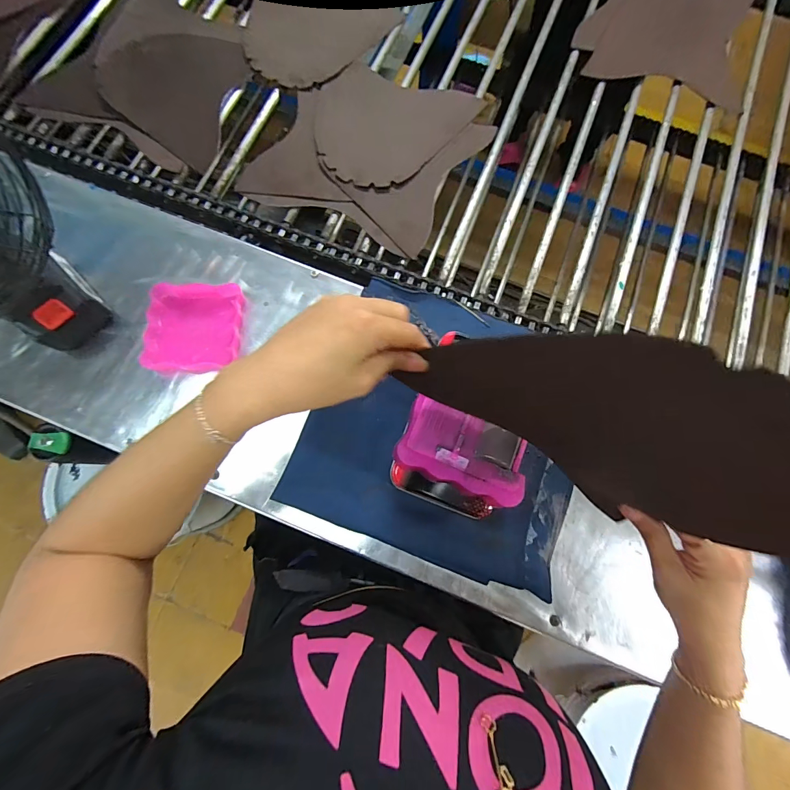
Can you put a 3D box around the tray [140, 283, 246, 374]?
[{"bbox_3d":[-0.243,-0.083,0.457,0.110,0.023,0.107,-1,78,-1],"label":"tray"}]

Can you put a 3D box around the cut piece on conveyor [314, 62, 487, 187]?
[{"bbox_3d":[-0.015,-0.420,0.564,0.198,0.014,0.244,41,80,7],"label":"cut piece on conveyor"}]

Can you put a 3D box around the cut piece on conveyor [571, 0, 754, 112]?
[{"bbox_3d":[0.458,-0.627,0.626,0.270,0.006,0.315,17,78,2],"label":"cut piece on conveyor"}]

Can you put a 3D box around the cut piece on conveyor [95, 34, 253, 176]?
[{"bbox_3d":[-0.345,-0.453,0.563,0.215,0.012,0.217,15,78,2],"label":"cut piece on conveyor"}]

